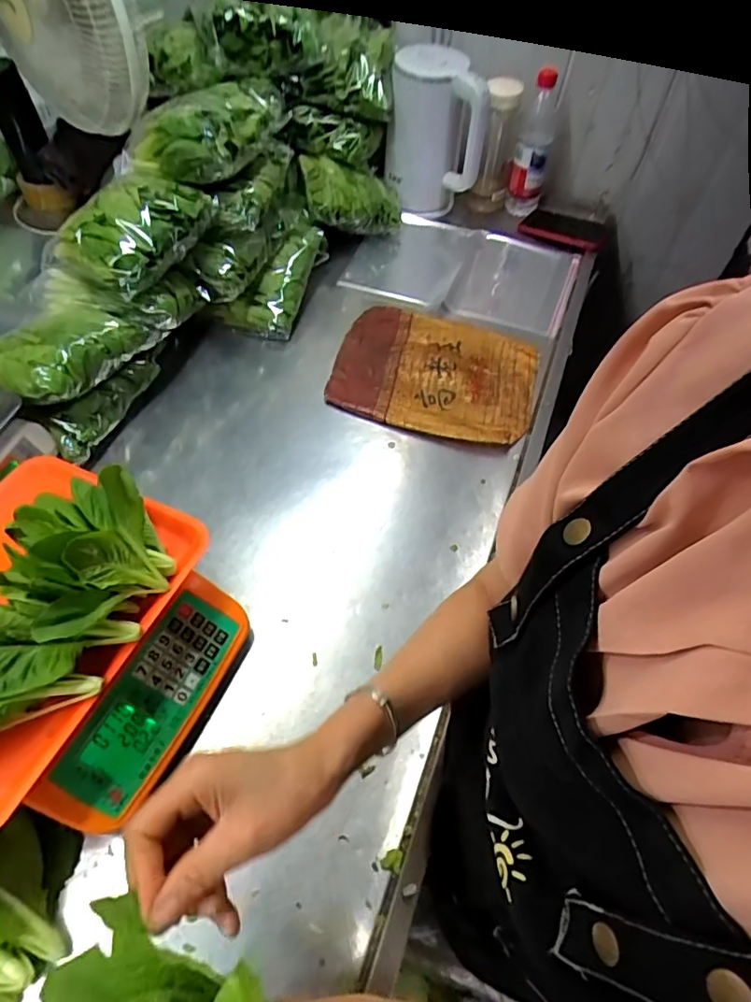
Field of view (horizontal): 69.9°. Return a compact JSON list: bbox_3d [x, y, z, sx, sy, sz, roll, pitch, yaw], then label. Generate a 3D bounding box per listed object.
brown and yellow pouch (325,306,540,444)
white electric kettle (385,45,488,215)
[{"bbox_3d":[0.091,-0.194,0.822,0.294,0.032,0.232,17,57,9],"label":"brown and yellow pouch"},{"bbox_3d":[0.107,-0.643,0.960,0.164,0.239,0.115,6,56,3],"label":"white electric kettle"}]

